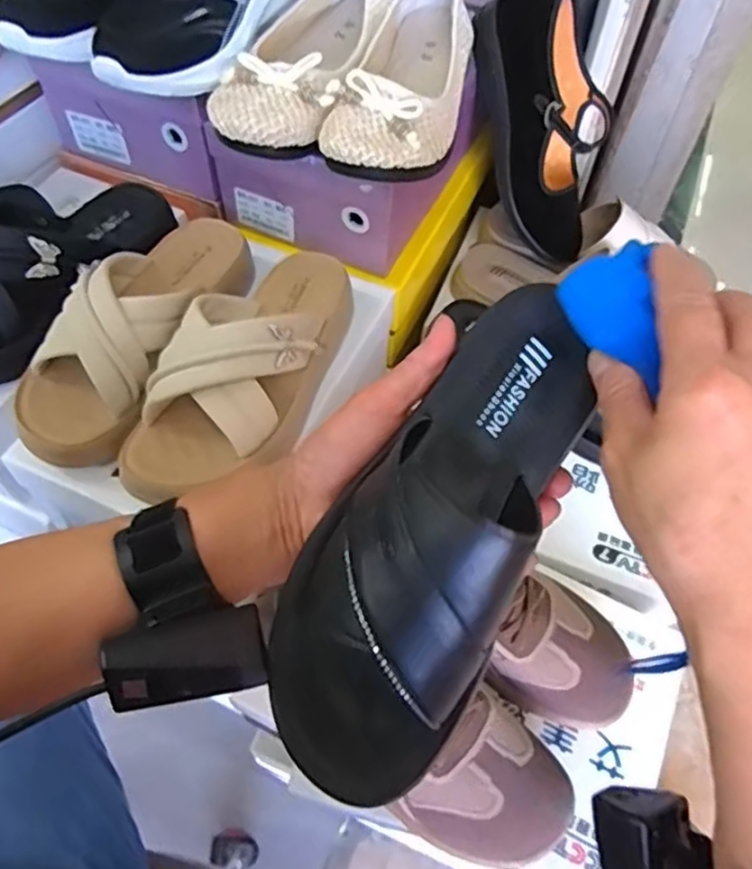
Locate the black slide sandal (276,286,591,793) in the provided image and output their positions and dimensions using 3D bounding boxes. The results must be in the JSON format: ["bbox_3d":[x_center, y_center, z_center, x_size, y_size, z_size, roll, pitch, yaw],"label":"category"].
[{"bbox_3d":[0.026,0.030,0.280,0.085,0.061,0.229,26,75,14],"label":"black slide sandal"}]

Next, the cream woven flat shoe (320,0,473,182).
[{"bbox_3d":[0.030,-0.293,0.536,0.082,0.068,0.243,14,57,7],"label":"cream woven flat shoe"}]

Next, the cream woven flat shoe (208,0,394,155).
[{"bbox_3d":[-0.055,-0.317,0.544,0.095,0.068,0.234,11,57,5],"label":"cream woven flat shoe"}]

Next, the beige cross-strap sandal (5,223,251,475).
[{"bbox_3d":[-0.180,-0.091,0.503,0.087,0.072,0.237,20,58,11],"label":"beige cross-strap sandal"}]

